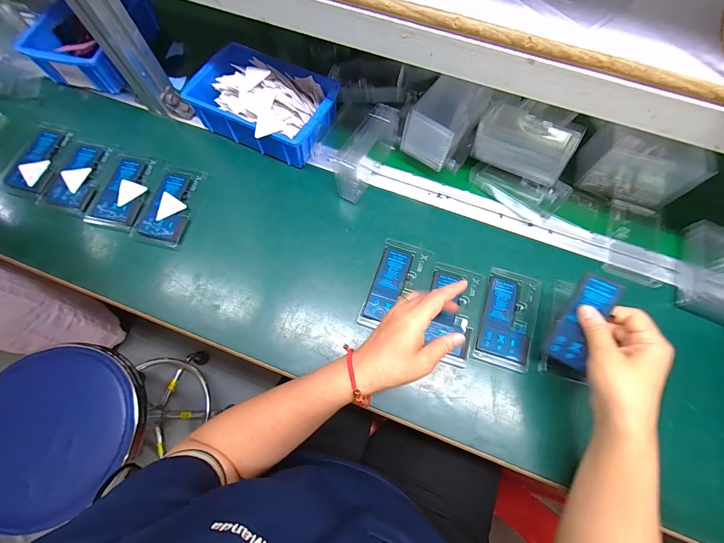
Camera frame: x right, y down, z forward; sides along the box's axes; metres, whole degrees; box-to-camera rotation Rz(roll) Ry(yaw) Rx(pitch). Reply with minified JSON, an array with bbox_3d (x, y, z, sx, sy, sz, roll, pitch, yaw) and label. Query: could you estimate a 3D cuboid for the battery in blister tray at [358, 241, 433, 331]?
[{"bbox_3d":[0.047,0.020,0.437,0.066,0.008,0.128,19,74,8],"label":"battery in blister tray"}]

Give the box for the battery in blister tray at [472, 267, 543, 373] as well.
[{"bbox_3d":[0.193,0.060,0.425,0.070,0.004,0.127,17,73,7],"label":"battery in blister tray"}]

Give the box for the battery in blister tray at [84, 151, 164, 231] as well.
[{"bbox_3d":[-0.357,-0.125,0.487,0.079,0.006,0.121,12,73,6],"label":"battery in blister tray"}]

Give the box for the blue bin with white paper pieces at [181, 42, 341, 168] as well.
[{"bbox_3d":[-0.148,-0.266,0.499,0.208,0.071,0.155,21,73,8],"label":"blue bin with white paper pieces"}]

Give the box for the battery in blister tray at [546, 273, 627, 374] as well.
[{"bbox_3d":[0.245,0.056,0.359,0.042,0.008,0.103,24,101,37],"label":"battery in blister tray"}]

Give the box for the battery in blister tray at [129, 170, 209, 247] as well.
[{"bbox_3d":[-0.283,-0.100,0.480,0.069,0.012,0.127,14,73,6],"label":"battery in blister tray"}]

